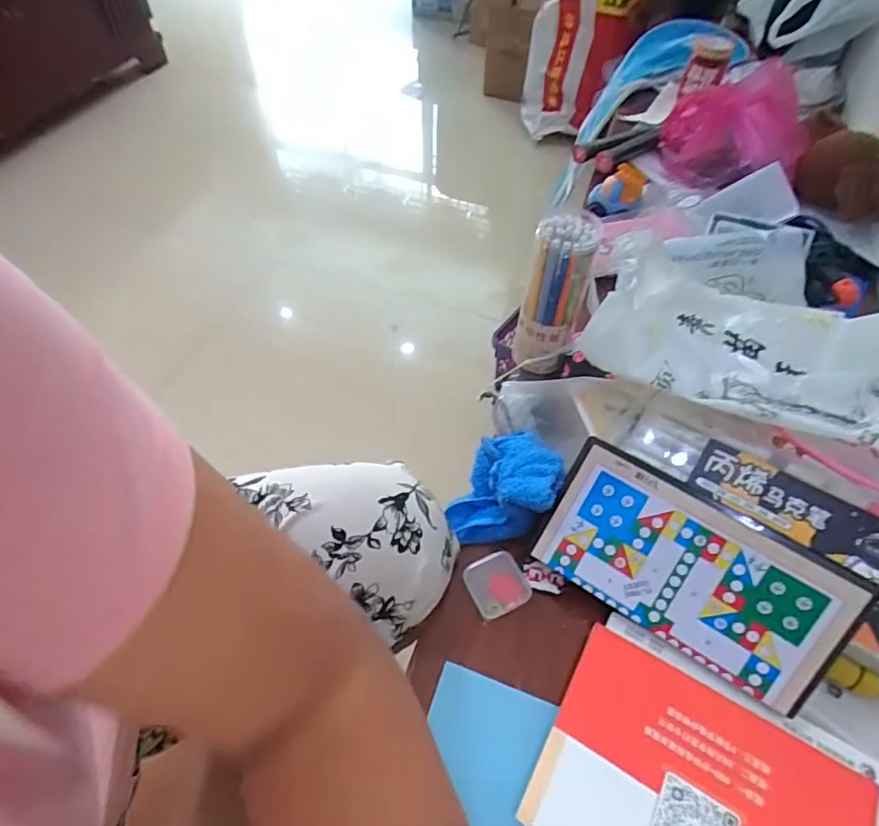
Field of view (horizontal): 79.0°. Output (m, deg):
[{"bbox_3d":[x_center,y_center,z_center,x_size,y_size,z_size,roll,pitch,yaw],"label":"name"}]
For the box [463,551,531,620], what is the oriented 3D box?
[{"bbox_3d":[0.048,0.141,0.440,0.047,0.013,0.046,-23,56,-17],"label":"box"}]

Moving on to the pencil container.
[{"bbox_3d":[0.113,-0.118,0.529,0.059,0.140,0.062,13,54,10],"label":"pencil container"}]

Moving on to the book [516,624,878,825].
[{"bbox_3d":[0.169,0.252,0.346,0.194,0.004,0.142,26,57,18],"label":"book"}]

